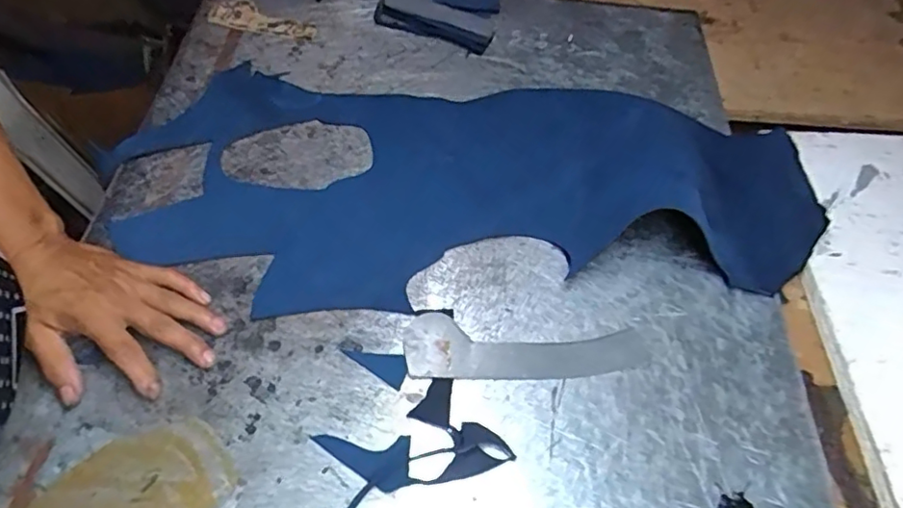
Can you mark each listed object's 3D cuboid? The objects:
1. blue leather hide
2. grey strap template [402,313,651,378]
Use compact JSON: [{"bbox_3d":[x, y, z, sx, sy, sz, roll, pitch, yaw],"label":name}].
[{"bbox_3d":[0.024,-0.066,0.567,0.653,0.028,0.277,3,58,2],"label":"blue leather hide"},{"bbox_3d":[0.063,0.079,0.487,0.202,0.004,0.053,2,58,-5],"label":"grey strap template"}]

